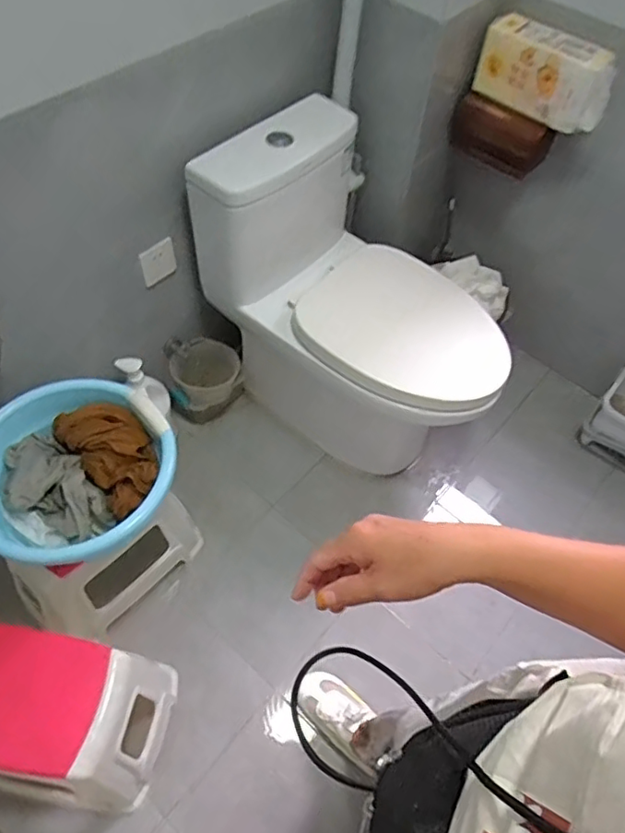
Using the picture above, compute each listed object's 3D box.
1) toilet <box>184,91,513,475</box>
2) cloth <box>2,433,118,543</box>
[{"bbox_3d":[0.111,-0.218,1.394,0.709,0.772,0.397,30,60,16],"label":"toilet"},{"bbox_3d":[-0.458,0.127,1.025,0.245,0.067,0.137,35,62,18],"label":"cloth"}]

